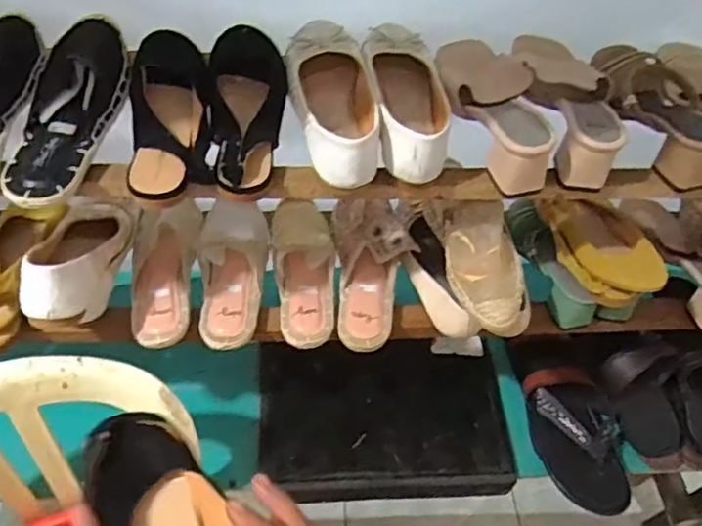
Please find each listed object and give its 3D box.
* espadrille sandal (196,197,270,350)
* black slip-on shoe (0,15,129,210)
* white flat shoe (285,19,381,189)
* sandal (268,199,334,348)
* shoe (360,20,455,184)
[{"bbox_3d":[-0.148,0.004,0.798,0.087,0.049,0.210,-2,51,-7],"label":"espadrille sandal"},{"bbox_3d":[-0.272,-0.154,0.615,0.083,0.060,0.227,2,51,-3],"label":"black slip-on shoe"},{"bbox_3d":[-0.018,-0.168,0.667,0.085,0.061,0.233,-6,52,-10],"label":"white flat shoe"},{"bbox_3d":[-0.059,-0.004,0.812,0.081,0.049,0.230,-4,51,-9],"label":"sandal"},{"bbox_3d":[0.062,-0.178,0.673,0.083,0.050,0.229,-3,51,-8],"label":"shoe"}]

